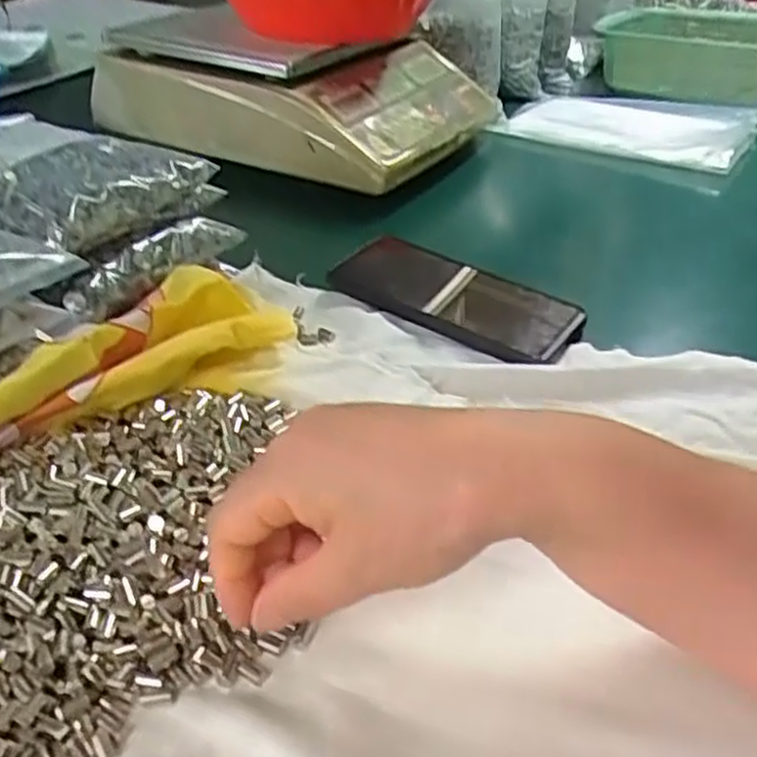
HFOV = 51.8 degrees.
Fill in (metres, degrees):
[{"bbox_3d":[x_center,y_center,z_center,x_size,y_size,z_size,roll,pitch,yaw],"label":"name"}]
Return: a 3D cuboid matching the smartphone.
[{"bbox_3d":[0.049,-0.056,0.511,0.162,0.013,0.075,22,39,23],"label":"smartphone"}]

